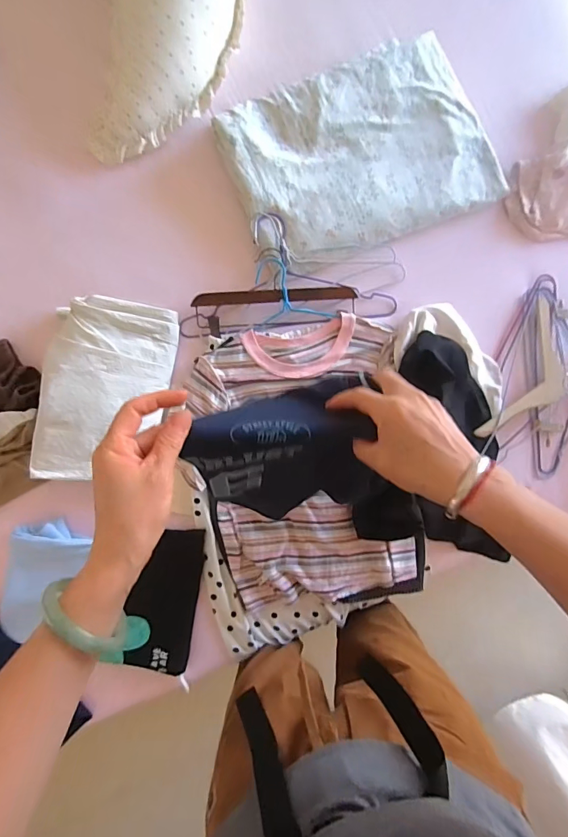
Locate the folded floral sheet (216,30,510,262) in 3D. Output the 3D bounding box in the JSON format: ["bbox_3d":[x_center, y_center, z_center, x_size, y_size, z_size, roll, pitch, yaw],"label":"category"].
[{"bbox_3d":[0.153,-0.507,0.812,0.490,0.033,0.344,-24,91,-4],"label":"folded floral sheet"}]

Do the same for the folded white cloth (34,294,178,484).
[{"bbox_3d":[-0.314,-0.052,0.748,0.207,0.025,0.320,8,86,-18],"label":"folded white cloth"}]

